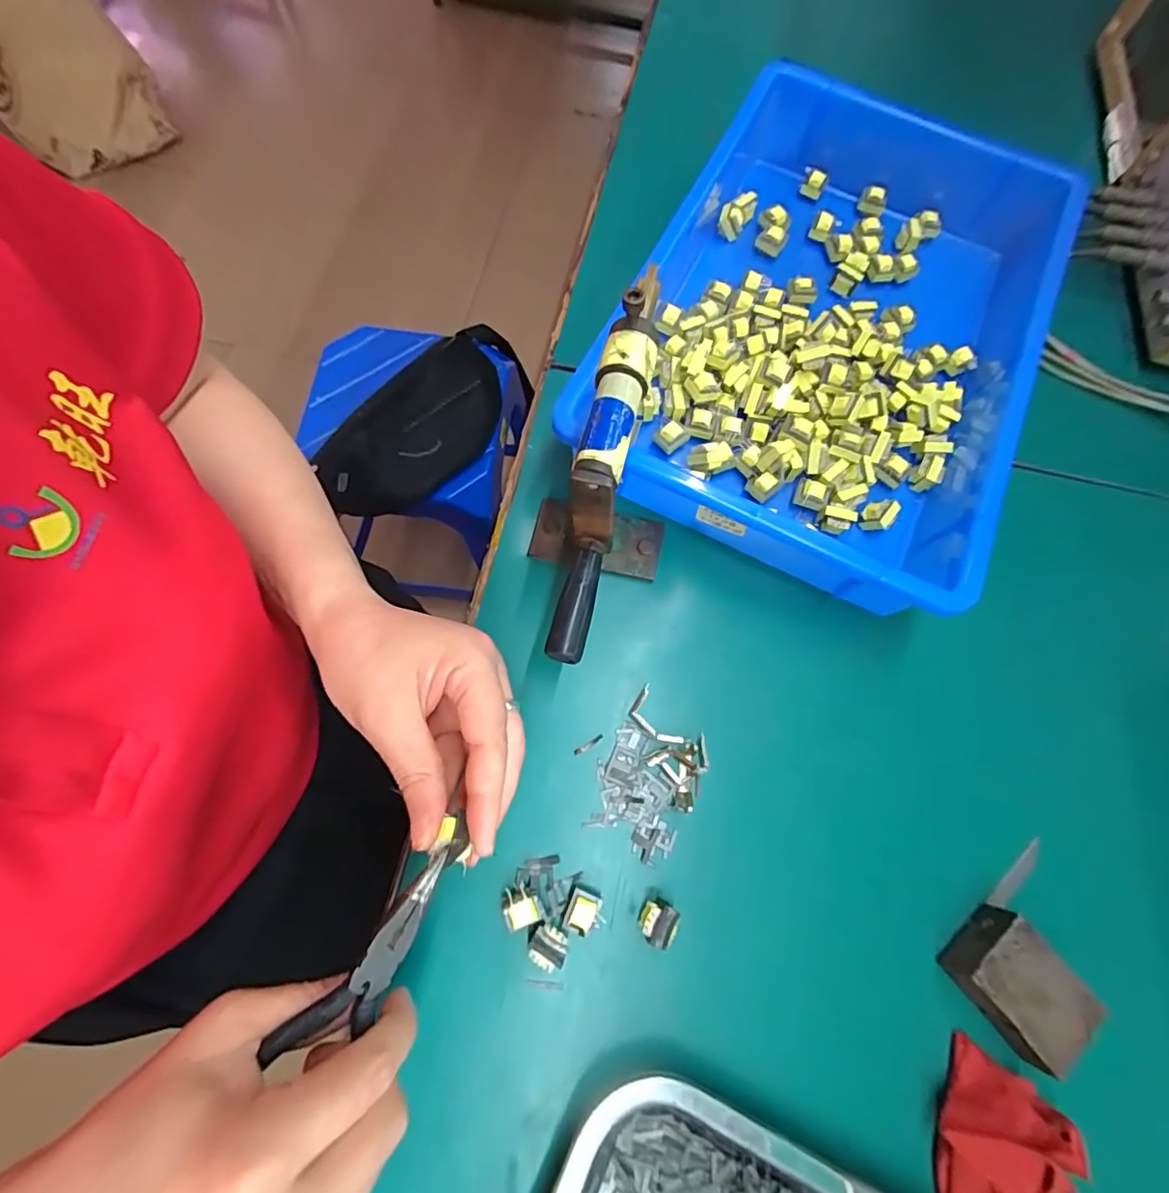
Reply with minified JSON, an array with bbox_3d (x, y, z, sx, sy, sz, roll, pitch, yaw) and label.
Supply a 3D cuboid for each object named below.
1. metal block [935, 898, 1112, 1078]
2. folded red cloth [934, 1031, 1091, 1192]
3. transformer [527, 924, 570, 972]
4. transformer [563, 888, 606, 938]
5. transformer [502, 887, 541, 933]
[{"bbox_3d":[0.217,0.193,0.267,0.043,0.022,0.057,-35,77,-11],"label":"metal block"},{"bbox_3d":[0.196,0.260,0.249,0.055,0.032,0.063,33,75,9],"label":"folded red cloth"},{"bbox_3d":[-0.018,0.175,0.269,0.019,0.014,0.017,34,75,9],"label":"transformer"},{"bbox_3d":[0.000,0.162,0.276,0.018,0.015,0.019,22,74,5],"label":"transformer"},{"bbox_3d":[-0.032,0.158,0.275,0.017,0.016,0.018,-15,74,-6],"label":"transformer"}]

